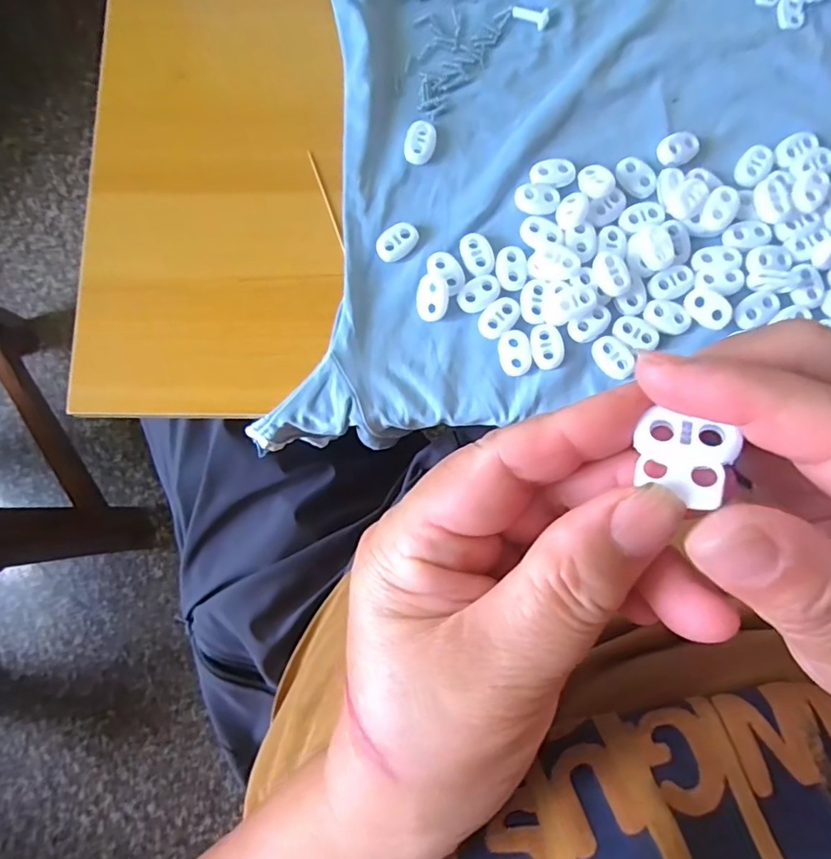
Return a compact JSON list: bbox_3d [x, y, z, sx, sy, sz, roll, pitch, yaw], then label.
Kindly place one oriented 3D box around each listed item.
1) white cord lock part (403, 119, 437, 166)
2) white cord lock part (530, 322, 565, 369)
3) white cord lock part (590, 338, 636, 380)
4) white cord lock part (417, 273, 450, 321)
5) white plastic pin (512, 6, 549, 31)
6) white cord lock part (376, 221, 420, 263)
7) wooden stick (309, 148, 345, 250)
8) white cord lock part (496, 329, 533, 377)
[{"bbox_3d":[0.002,-0.148,0.273,0.015,0.005,0.022,22,83,5],"label":"white cord lock part"},{"bbox_3d":[0.064,-0.040,0.256,0.015,0.004,0.022,-13,82,0],"label":"white cord lock part"},{"bbox_3d":[0.095,-0.035,0.255,0.014,0.004,0.022,-35,83,-3],"label":"white cord lock part"},{"bbox_3d":[0.008,-0.065,0.261,0.015,0.007,0.021,0,82,2],"label":"white cord lock part"},{"bbox_3d":[0.061,-0.222,0.284,0.019,0.006,0.007,24,83,5],"label":"white plastic pin"},{"bbox_3d":[-0.009,-0.095,0.266,0.015,0.005,0.022,42,85,7],"label":"white cord lock part"},{"bbox_3d":[-0.046,-0.118,0.276,0.004,0.005,0.062,-19,82,-1],"label":"wooden stick"},{"bbox_3d":[0.048,-0.037,0.258,0.015,0.004,0.022,-11,82,0],"label":"white cord lock part"}]

